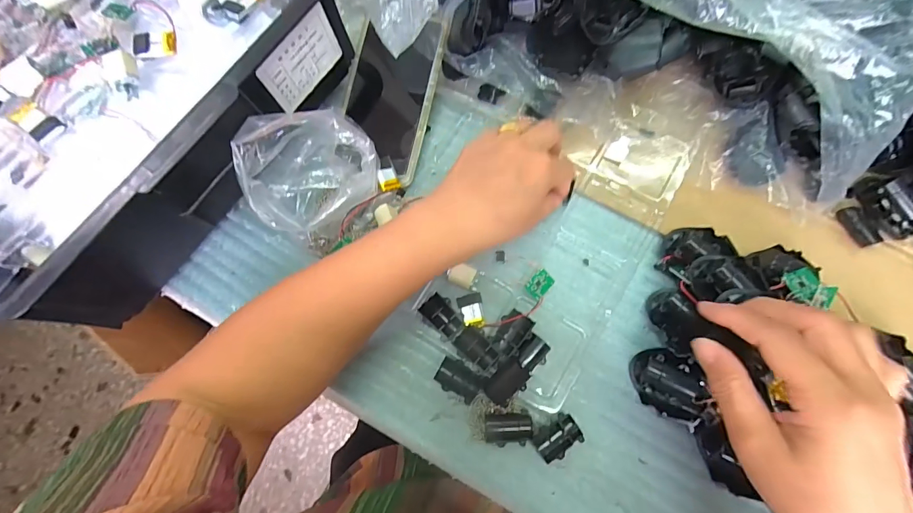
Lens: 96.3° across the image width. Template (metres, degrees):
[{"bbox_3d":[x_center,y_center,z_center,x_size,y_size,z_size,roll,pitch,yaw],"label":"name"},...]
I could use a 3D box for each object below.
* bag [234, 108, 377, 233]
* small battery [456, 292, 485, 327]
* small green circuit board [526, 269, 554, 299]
[{"bbox_3d":[-0.120,-0.065,0.344,0.080,0.102,0.098,35,77,11],"label":"bag"},{"bbox_3d":[0.013,0.046,0.353,0.020,0.007,0.027,-11,73,-1],"label":"small battery"},{"bbox_3d":[0.073,0.024,0.357,0.023,0.004,0.018,-42,97,-13],"label":"small green circuit board"}]

